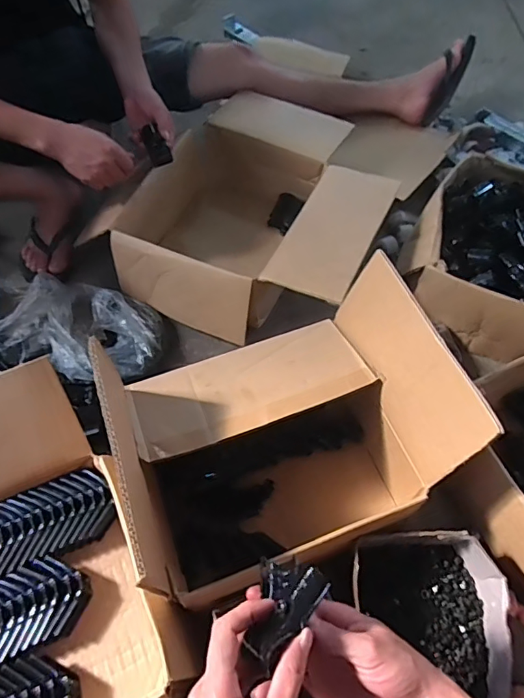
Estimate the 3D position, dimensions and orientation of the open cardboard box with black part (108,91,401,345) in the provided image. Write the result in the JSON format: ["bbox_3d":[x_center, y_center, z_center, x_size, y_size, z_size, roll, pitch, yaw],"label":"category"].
[{"bbox_3d":[0.006,-0.251,0.921,0.416,0.187,0.485,23,61,15],"label":"open cardboard box with black part"}]

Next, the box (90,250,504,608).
[{"bbox_3d":[0.026,0.108,0.627,0.366,0.264,0.275,-19,61,-10],"label":"box"}]

